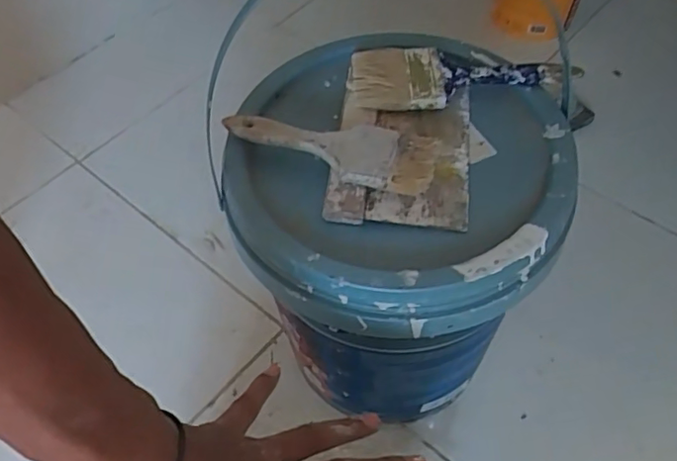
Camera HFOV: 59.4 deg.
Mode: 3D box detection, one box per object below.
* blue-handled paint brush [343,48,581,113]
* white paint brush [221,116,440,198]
[{"bbox_3d":[0.116,-0.143,0.556,0.209,0.014,0.075,1,55,3],"label":"blue-handled paint brush"},{"bbox_3d":[-0.009,-0.074,0.499,0.178,0.018,0.060,15,57,12],"label":"white paint brush"}]

